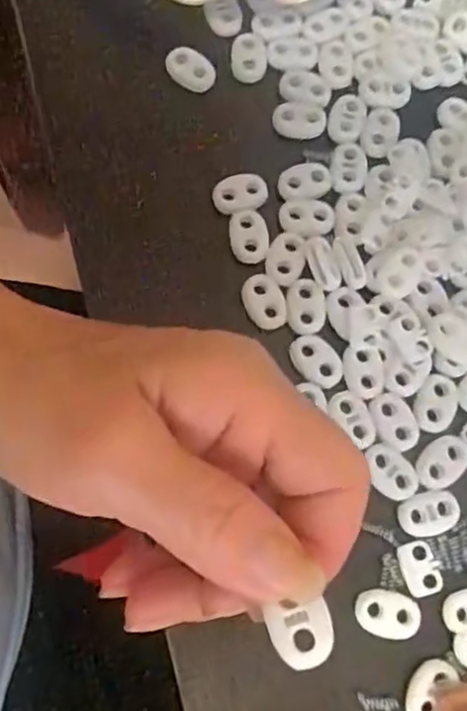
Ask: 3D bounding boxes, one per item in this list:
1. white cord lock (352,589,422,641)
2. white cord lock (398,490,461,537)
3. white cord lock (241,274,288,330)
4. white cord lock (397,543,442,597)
[{"bbox_3d":[0.054,0.090,0.229,0.023,0.004,0.015,9,75,0],"label":"white cord lock"},{"bbox_3d":[0.071,0.057,0.237,0.022,0.004,0.014,-14,76,-5],"label":"white cord lock"},{"bbox_3d":[0.012,-0.021,0.254,0.015,0.004,0.022,-18,77,-6],"label":"white cord lock"},{"bbox_3d":[0.067,0.076,0.234,0.014,0.004,0.018,-15,77,-6],"label":"white cord lock"}]

